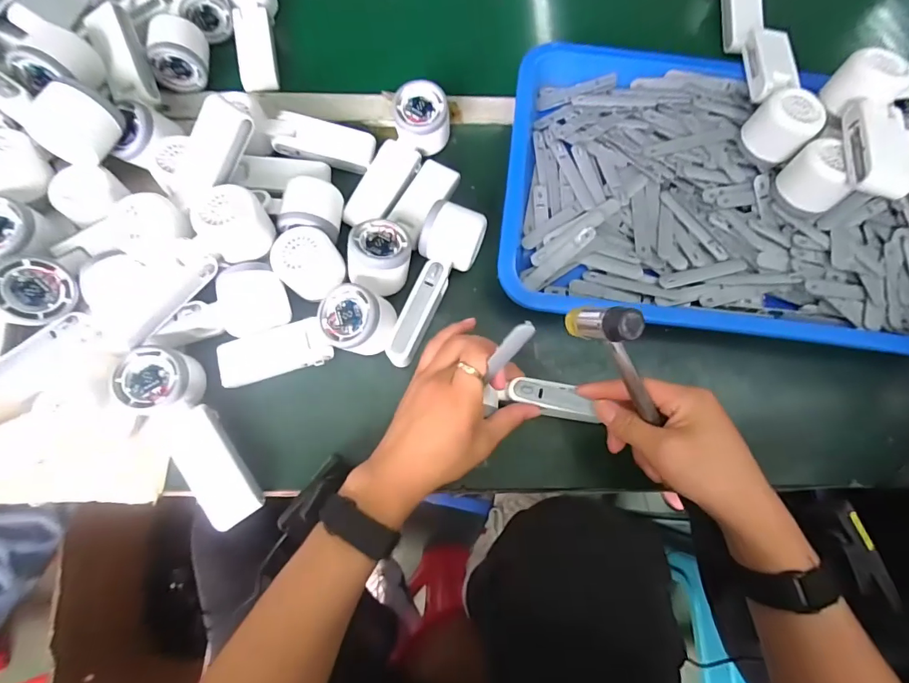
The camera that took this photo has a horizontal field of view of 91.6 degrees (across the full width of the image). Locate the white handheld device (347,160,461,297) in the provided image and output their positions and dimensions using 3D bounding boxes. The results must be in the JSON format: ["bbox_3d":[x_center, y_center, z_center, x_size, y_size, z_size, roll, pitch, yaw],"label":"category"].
[{"bbox_3d":[-0.050,-0.125,0.439,0.058,0.045,0.164,23,72,5],"label":"white handheld device"}]

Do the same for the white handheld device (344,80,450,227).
[{"bbox_3d":[-0.062,-0.192,0.474,0.057,0.047,0.166,30,86,7],"label":"white handheld device"}]

